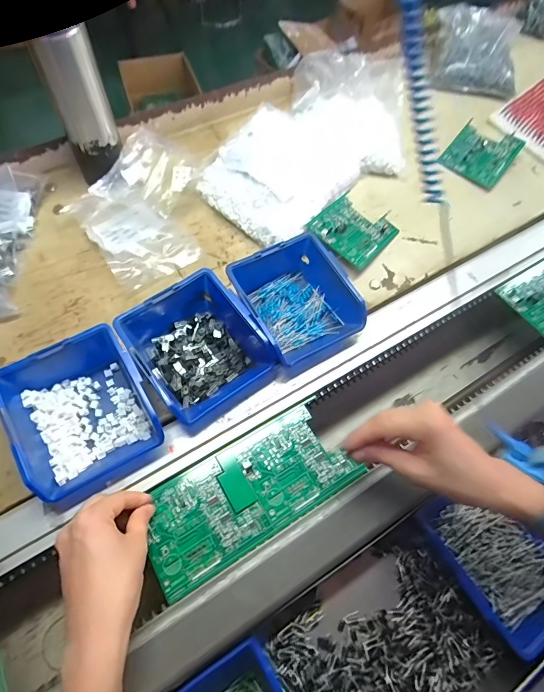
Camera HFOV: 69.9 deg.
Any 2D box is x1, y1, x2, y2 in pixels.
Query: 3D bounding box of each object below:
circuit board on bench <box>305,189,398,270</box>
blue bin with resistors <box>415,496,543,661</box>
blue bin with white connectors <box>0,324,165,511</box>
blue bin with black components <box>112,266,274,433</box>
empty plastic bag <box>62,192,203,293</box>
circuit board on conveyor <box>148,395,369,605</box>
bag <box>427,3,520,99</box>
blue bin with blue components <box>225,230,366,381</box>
[{"bbox_3d":[0.111,-0.161,0.537,0.096,0.010,0.107,41,61,7],"label":"circuit board on bench"},{"bbox_3d":[0.224,0.197,0.374,0.121,0.042,0.130,-25,66,-15],"label":"blue bin with resistors"},{"bbox_3d":[-0.185,0.060,0.381,0.122,0.054,0.143,-29,68,-17],"label":"blue bin with white connectors"},{"bbox_3d":[-0.083,-0.004,0.419,0.119,0.058,0.150,-33,69,-18],"label":"blue bin with black components"},{"bbox_3d":[-0.176,-0.149,0.507,0.109,0.033,0.146,-35,69,-19],"label":"empty plastic bag"},{"bbox_3d":[-0.023,0.143,0.386,0.205,0.005,0.094,-29,68,-16],"label":"circuit board on conveyor"},{"bbox_3d":[0.390,-0.572,0.746,0.164,0.059,0.208,15,63,5],"label":"bag"},{"bbox_3d":[0.028,-0.051,0.451,0.118,0.056,0.137,-30,68,-17],"label":"blue bin with blue components"}]

